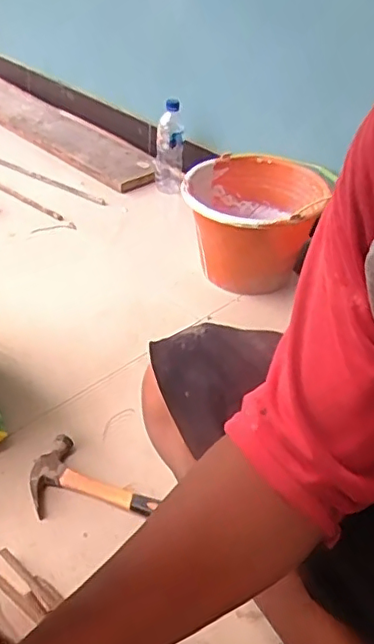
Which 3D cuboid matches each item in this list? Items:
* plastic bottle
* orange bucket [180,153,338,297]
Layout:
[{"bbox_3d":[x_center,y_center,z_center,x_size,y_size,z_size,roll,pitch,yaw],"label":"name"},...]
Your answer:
[{"bbox_3d":[-0.041,-0.428,1.424,0.070,0.223,0.079,3,39,-2],"label":"plastic bottle"},{"bbox_3d":[0.128,-0.193,1.180,0.242,0.212,0.263,3,39,-2],"label":"orange bucket"}]

